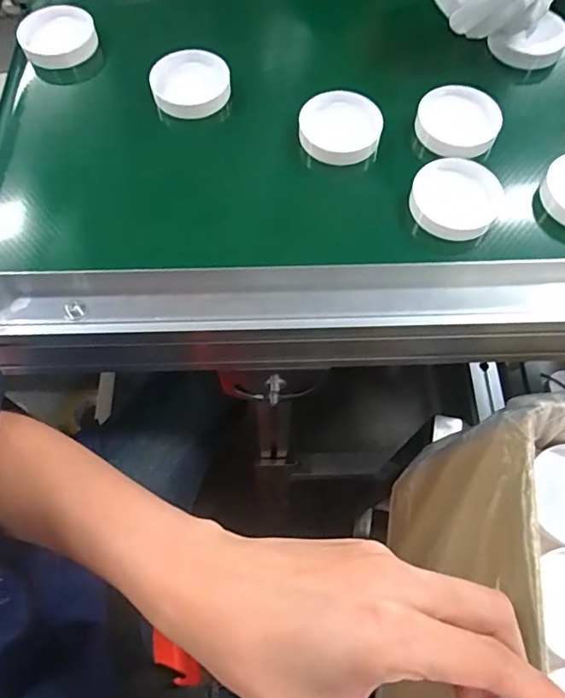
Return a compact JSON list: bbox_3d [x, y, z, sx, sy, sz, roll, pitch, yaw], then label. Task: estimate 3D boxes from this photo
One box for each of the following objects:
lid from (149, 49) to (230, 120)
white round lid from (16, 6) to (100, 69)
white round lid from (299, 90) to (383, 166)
[{"bbox_3d":[-0.093,-0.265,0.523,0.074,0.022,0.078,0,64,0],"label":"lid"},{"bbox_3d":[-0.238,-0.334,0.553,0.076,0.020,0.080,-17,66,-8],"label":"white round lid"},{"bbox_3d":[0.055,-0.211,0.498,0.076,0.023,0.072,0,64,0],"label":"white round lid"}]

